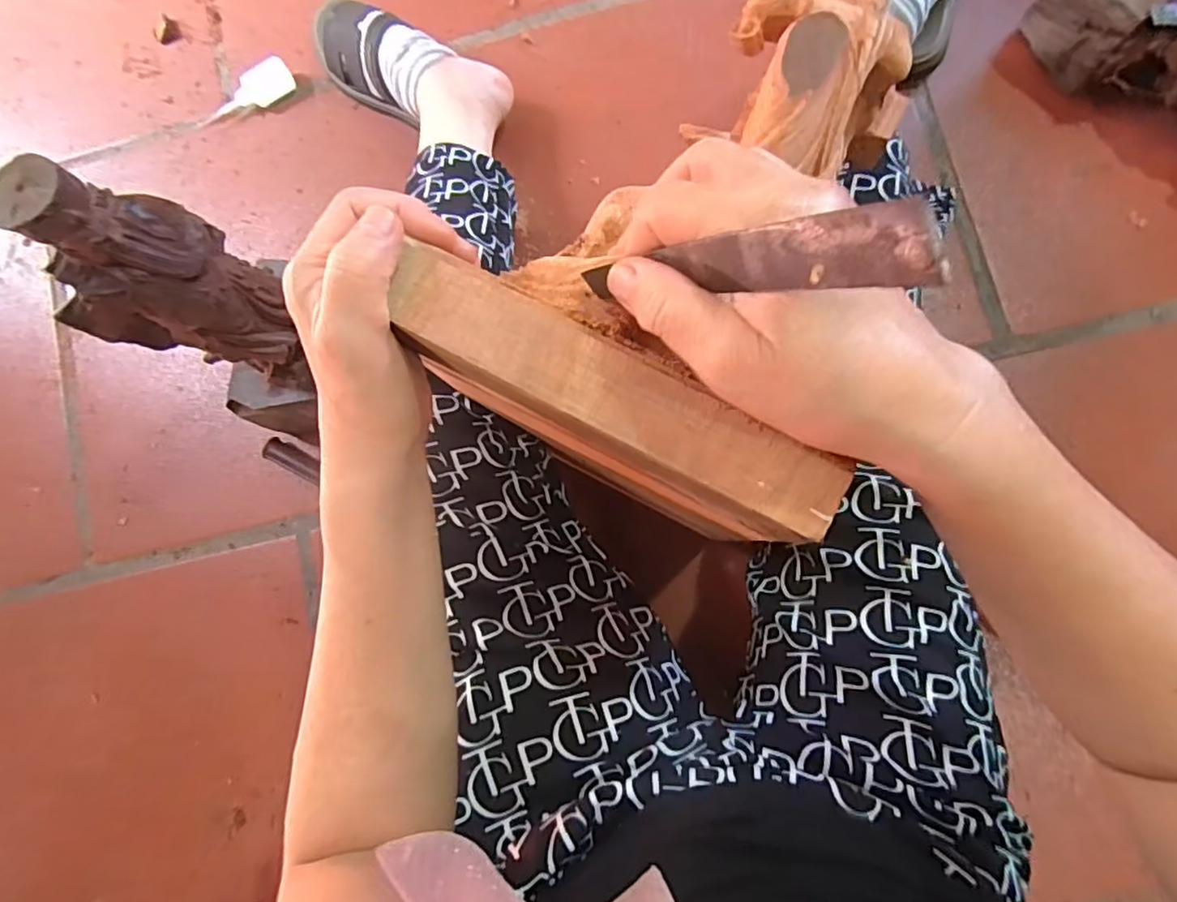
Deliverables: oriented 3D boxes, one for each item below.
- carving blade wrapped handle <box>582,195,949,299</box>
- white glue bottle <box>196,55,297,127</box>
[{"bbox_3d":[0.040,-0.057,0.188,0.015,0.135,0.013,26,84,-35],"label":"carving blade wrapped handle"},{"bbox_3d":[-0.418,-0.429,0.739,0.128,0.022,0.039,-30,81,1],"label":"white glue bottle"}]

